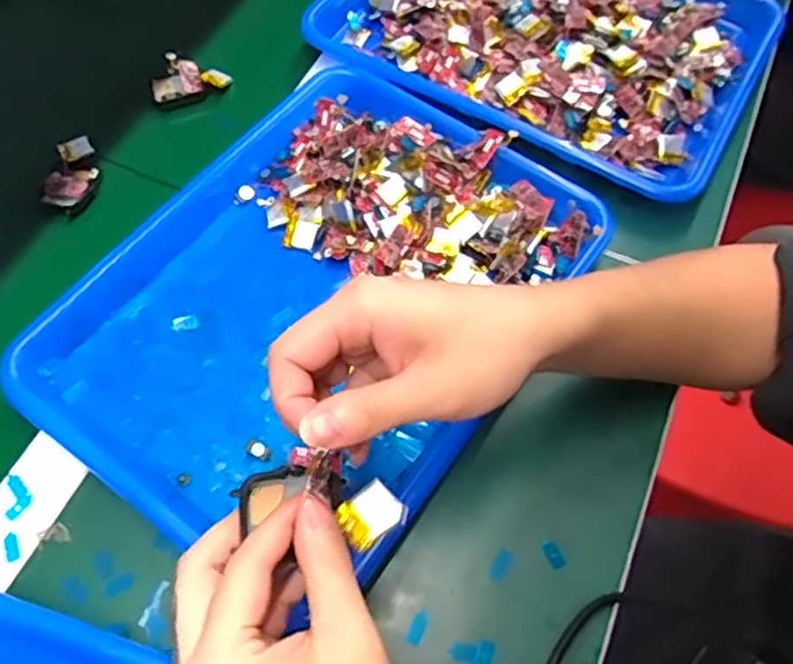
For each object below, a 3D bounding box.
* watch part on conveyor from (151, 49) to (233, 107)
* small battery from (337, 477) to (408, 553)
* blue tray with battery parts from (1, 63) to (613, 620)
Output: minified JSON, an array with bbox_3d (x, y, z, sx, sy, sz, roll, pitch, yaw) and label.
[{"bbox_3d":[-0.169,-0.209,0.549,0.062,0.020,0.037,-15,64,-9],"label":"watch part on conveyor"},{"bbox_3d":[-0.009,0.069,0.260,0.023,0.004,0.020,-29,67,-15],"label":"small battery"},{"bbox_3d":[-0.051,-0.030,0.430,0.264,0.046,0.327,33,67,15],"label":"blue tray with battery parts"}]

